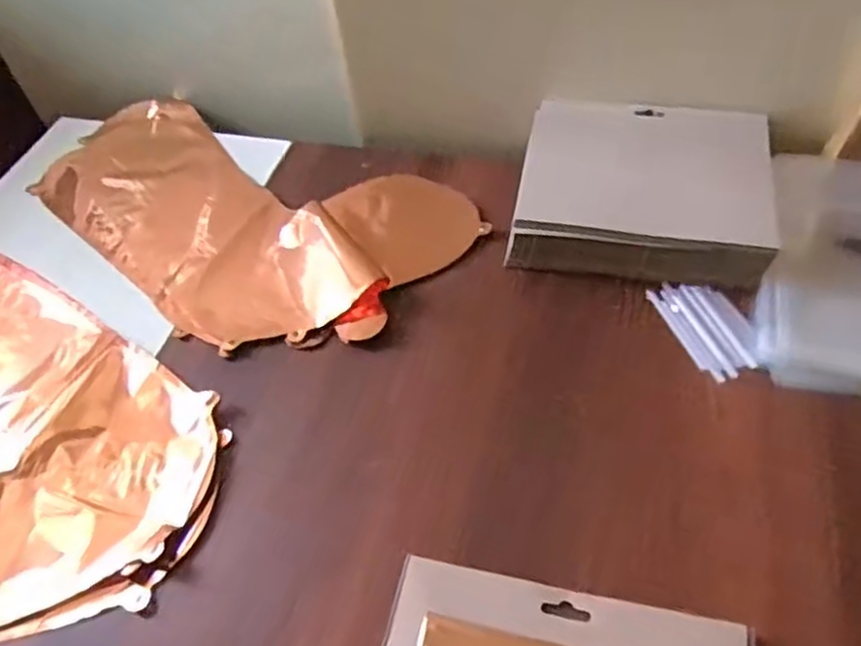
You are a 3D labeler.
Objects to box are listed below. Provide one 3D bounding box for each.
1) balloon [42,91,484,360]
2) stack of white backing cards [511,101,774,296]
[{"bbox_3d":[-0.199,-0.107,0.638,0.444,0.021,0.233,23,56,23],"label":"balloon"},{"bbox_3d":[0.176,-0.112,0.577,0.192,0.051,0.172,8,52,13],"label":"stack of white backing cards"}]

